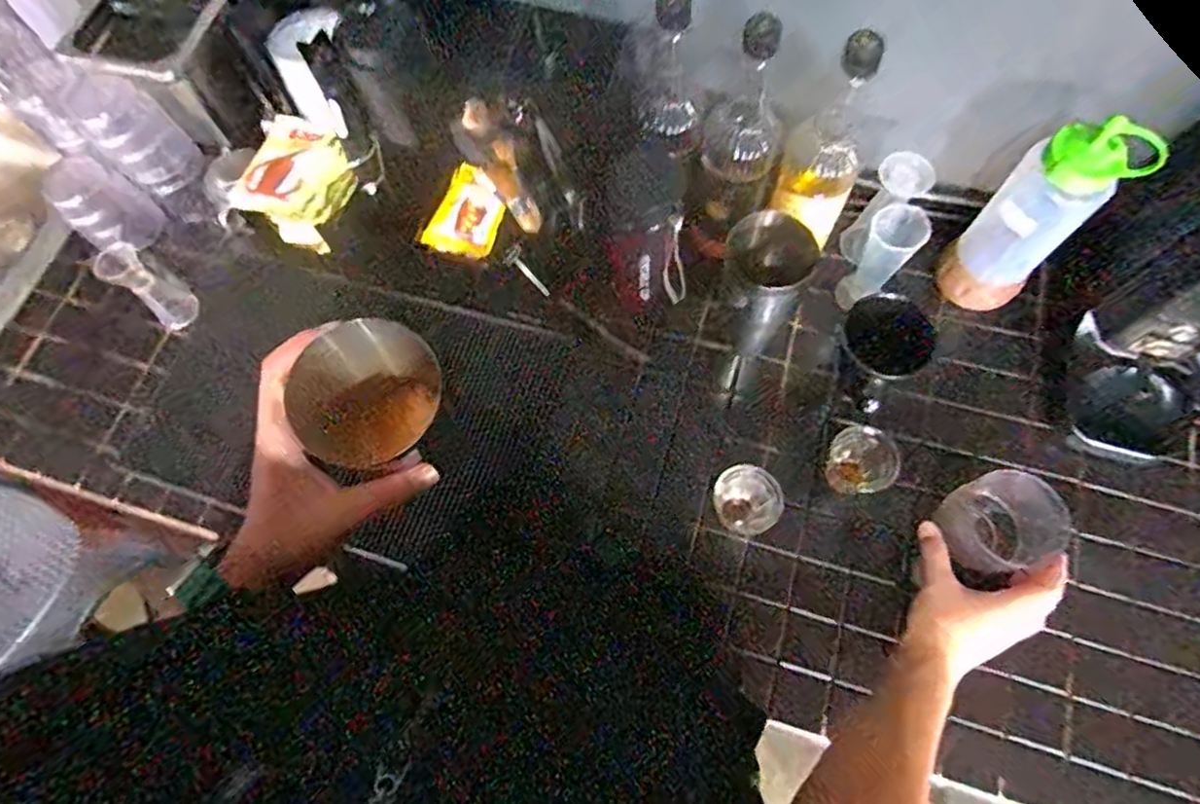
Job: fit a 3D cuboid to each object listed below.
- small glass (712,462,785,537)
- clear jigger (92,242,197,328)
[{"bbox_3d":[0.144,0.094,0.619,0.059,0.066,0.063,-38,72,-11],"label":"small glass"},{"bbox_3d":[-0.505,-0.126,0.719,0.037,0.116,0.047,30,73,13],"label":"clear jigger"}]

